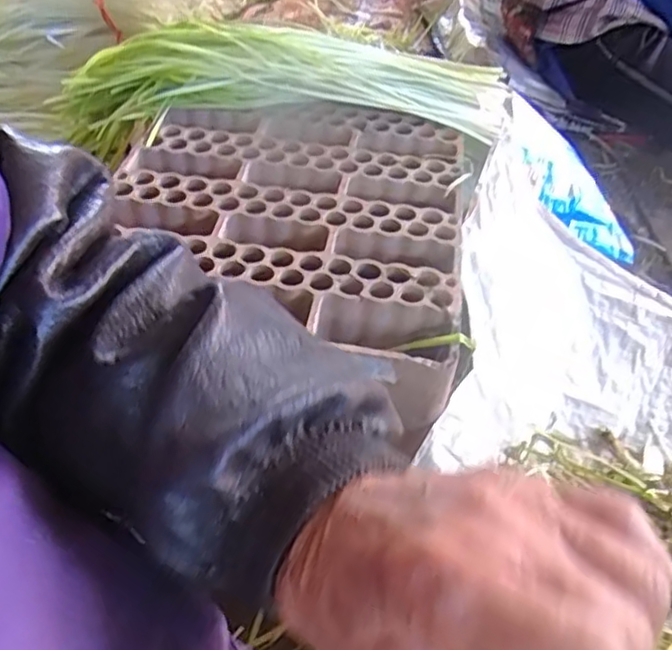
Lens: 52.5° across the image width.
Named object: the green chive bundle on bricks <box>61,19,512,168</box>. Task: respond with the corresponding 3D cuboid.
[{"bbox_3d":[-0.053,-0.259,0.728,0.454,0.084,0.124,-9,45,-11],"label":"green chive bundle on bricks"}]

